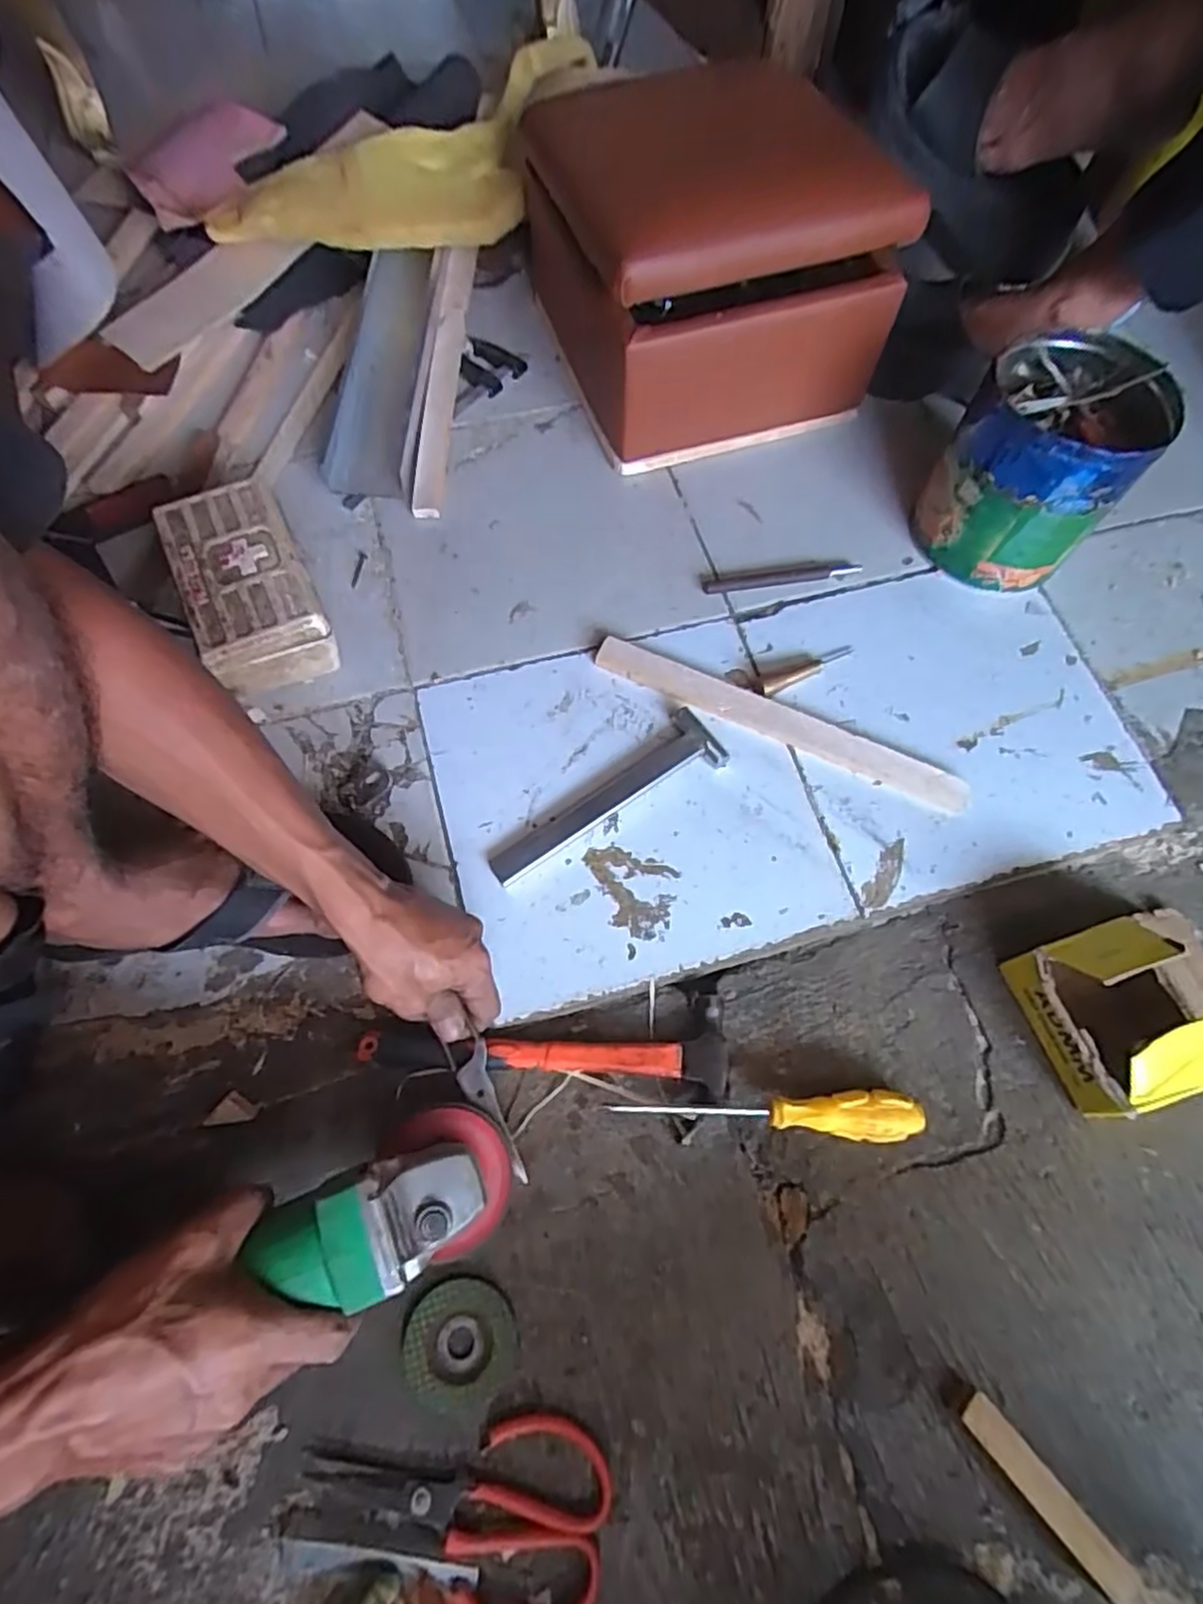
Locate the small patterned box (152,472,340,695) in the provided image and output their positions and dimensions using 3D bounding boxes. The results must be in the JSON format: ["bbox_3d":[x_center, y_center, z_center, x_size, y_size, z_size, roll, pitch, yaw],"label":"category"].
[{"bbox_3d":[-0.294,-0.176,0.604,0.095,0.083,0.160,-24,70,-11],"label":"small patterned box"}]

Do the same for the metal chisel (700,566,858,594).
[{"bbox_3d":[0.171,-0.212,0.676,0.152,0.008,0.014,-8,68,-5],"label":"metal chisel"}]

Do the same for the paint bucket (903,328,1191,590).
[{"bbox_3d":[0.386,-0.303,0.642,0.139,0.153,0.173,27,69,9],"label":"paint bucket"}]

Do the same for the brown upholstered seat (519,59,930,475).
[{"bbox_3d":[0.110,-0.544,0.711,0.313,0.210,0.310,-15,69,-8],"label":"brown upholstered seat"}]

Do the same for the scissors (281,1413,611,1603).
[{"bbox_3d":[-0.088,0.408,0.414,0.177,0.009,0.097,12,68,3],"label":"scissors"}]

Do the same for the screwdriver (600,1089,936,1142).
[{"bbox_3d":[0.116,0.218,0.495,0.214,0.030,0.032,1,68,-2],"label":"screwdriver"}]

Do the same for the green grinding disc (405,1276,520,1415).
[{"bbox_3d":[-0.088,0.339,0.445,0.065,0.004,0.067,1,68,-2],"label":"green grinding disc"}]

